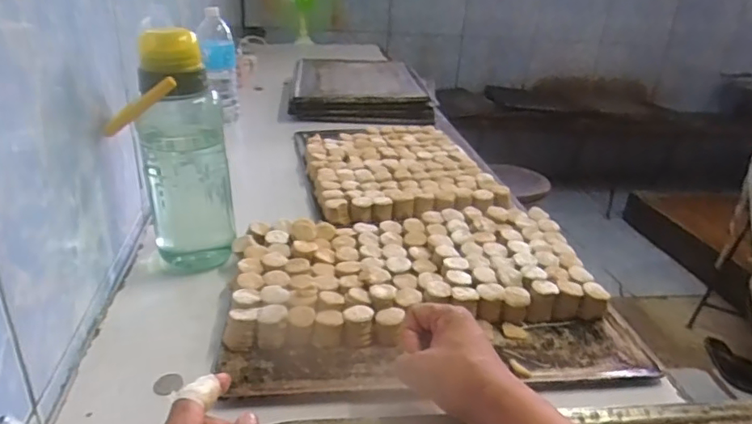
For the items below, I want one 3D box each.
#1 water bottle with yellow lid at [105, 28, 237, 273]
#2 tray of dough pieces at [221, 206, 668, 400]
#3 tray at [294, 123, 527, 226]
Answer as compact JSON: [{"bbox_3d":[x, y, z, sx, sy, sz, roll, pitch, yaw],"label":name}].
[{"bbox_3d":[-0.236,-0.069,0.680,0.097,0.288,0.103,-2,27,-13],"label":"water bottle with yellow lid"},{"bbox_3d":[0.053,0.089,0.665,0.437,0.049,0.315,-1,25,-7],"label":"tray of dough pieces"},{"bbox_3d":[0.043,-0.092,1.021,0.345,0.038,0.440,-4,26,-12],"label":"tray"}]

